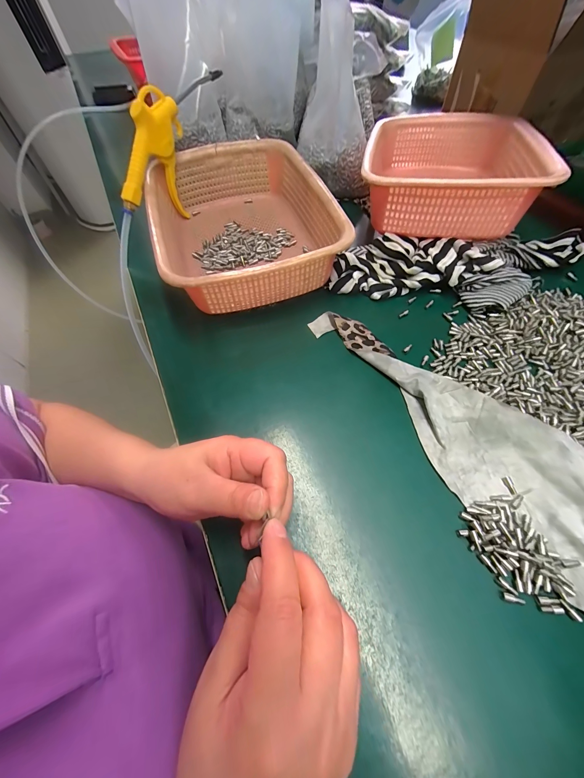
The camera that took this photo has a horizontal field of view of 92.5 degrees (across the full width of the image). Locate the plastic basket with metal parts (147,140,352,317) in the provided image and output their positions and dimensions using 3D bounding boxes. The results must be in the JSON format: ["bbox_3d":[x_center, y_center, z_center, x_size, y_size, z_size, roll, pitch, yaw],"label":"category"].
[{"bbox_3d":[-0.067,-0.224,0.378,0.208,0.073,0.300,-16,60,-7],"label":"plastic basket with metal parts"}]

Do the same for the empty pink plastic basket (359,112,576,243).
[{"bbox_3d":[0.215,-0.322,0.397,0.199,0.070,0.283,12,61,9],"label":"empty pink plastic basket"}]

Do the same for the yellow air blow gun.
[{"bbox_3d":[-0.168,-0.346,0.395,0.026,0.116,0.227,26,92,16],"label":"yellow air blow gun"}]

